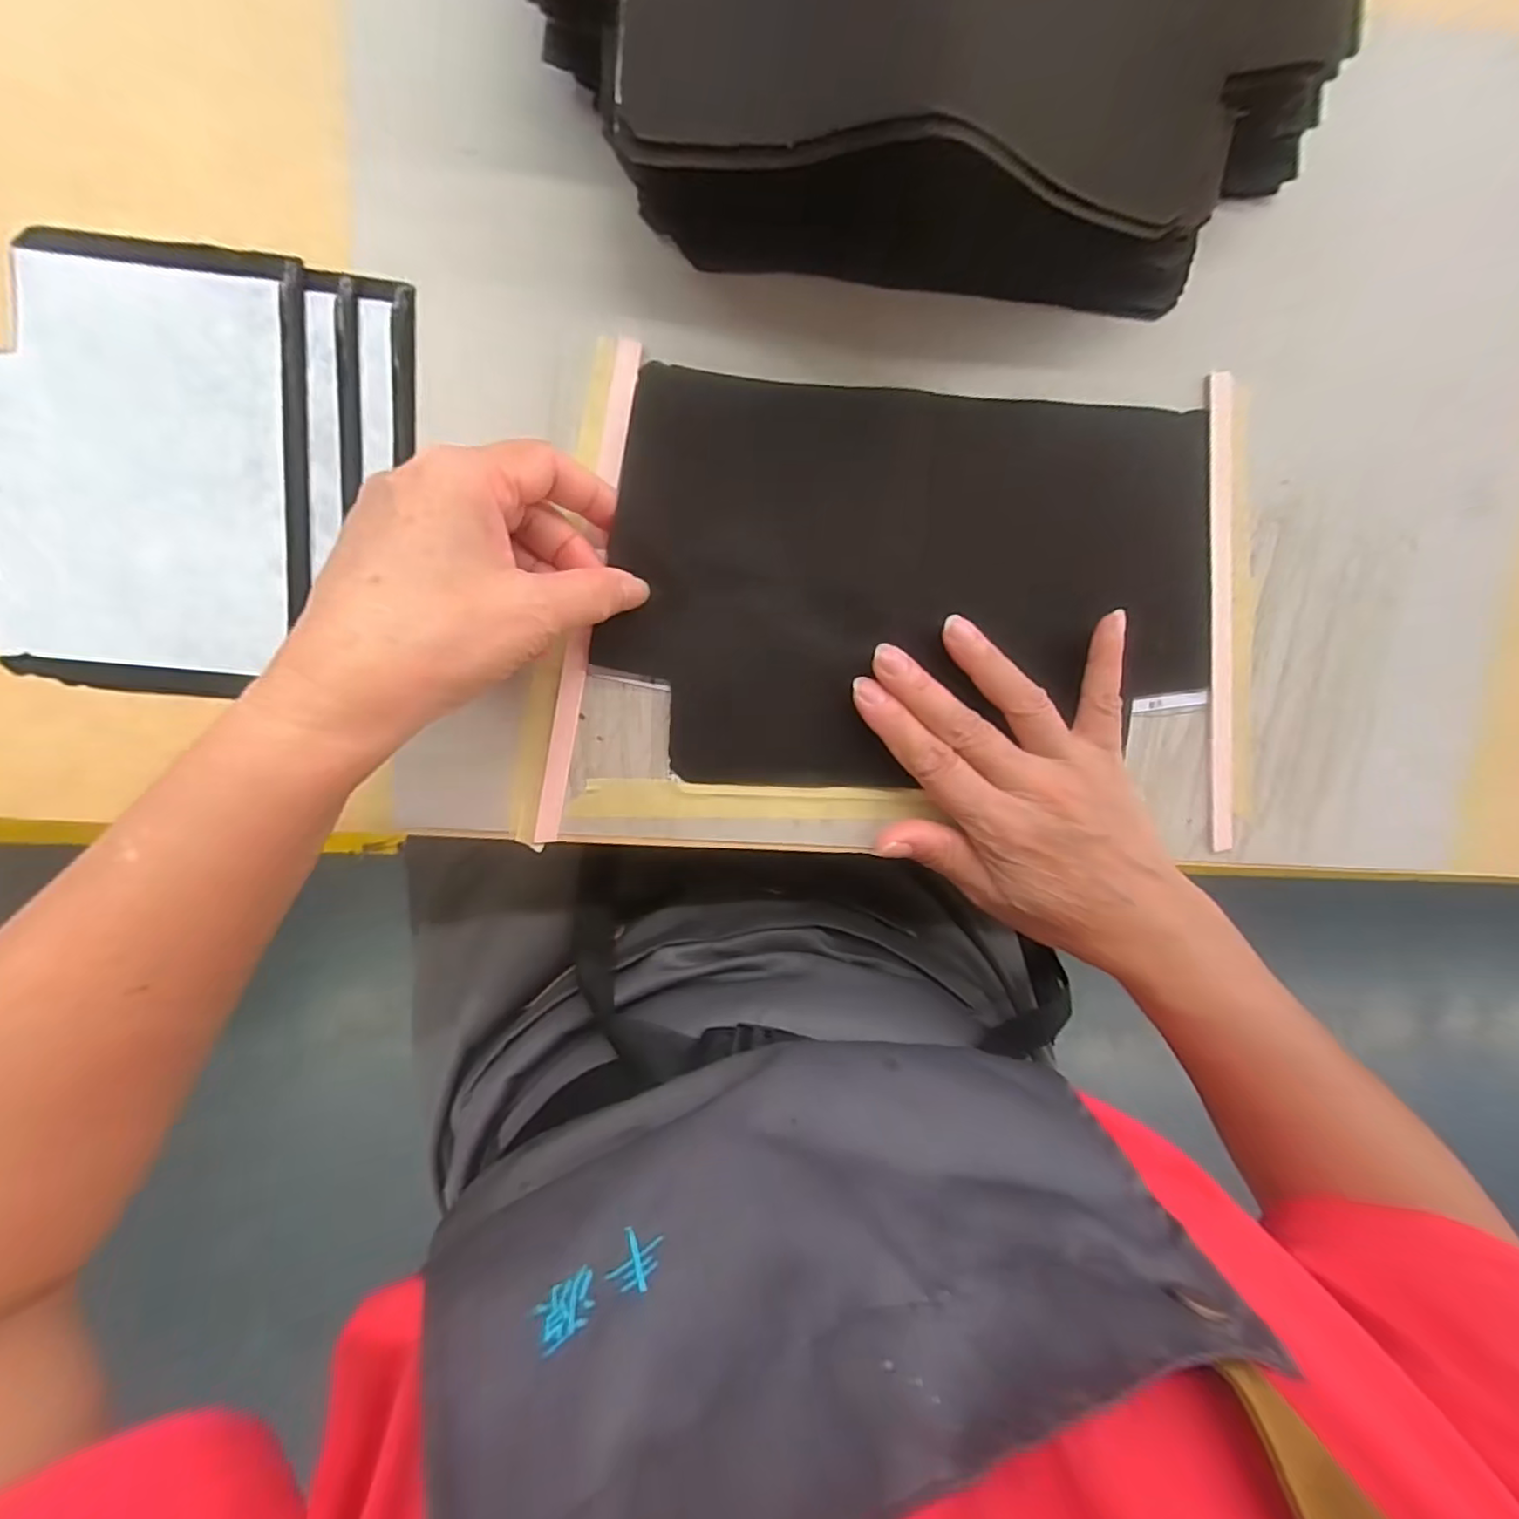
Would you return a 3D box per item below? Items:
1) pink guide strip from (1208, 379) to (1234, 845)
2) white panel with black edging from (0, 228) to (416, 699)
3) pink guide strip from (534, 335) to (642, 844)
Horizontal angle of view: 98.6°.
[{"bbox_3d":[0.215,-0.063,0.305,0.012,0.006,0.215,-7,98,-3],"label":"pink guide strip"},{"bbox_3d":[-0.232,-0.114,0.264,0.169,0.004,0.171,5,98,-5],"label":"white panel with black edging"},{"bbox_3d":[-0.076,-0.068,0.283,0.011,0.008,0.217,11,97,-6],"label":"pink guide strip"}]

